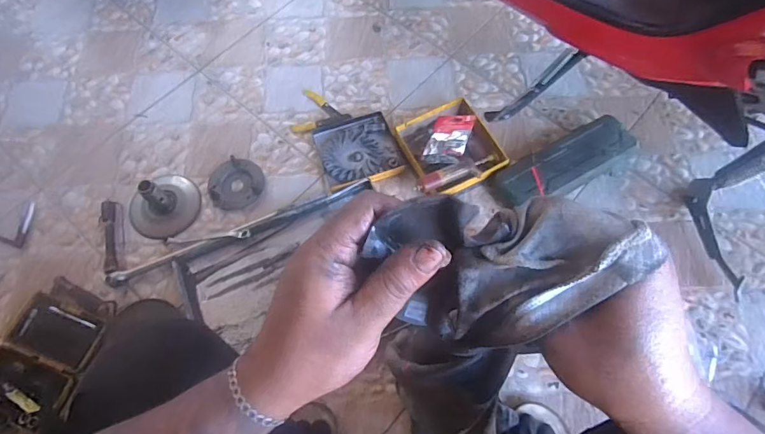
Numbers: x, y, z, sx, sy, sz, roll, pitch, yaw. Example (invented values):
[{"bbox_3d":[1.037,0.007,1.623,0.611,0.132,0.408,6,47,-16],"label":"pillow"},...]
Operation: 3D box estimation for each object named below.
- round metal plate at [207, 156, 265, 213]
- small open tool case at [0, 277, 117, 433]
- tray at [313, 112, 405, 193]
[{"bbox_3d":[-0.289,-0.062,0.913,0.105,0.019,0.108,0,66,0],"label":"round metal plate"},{"bbox_3d":[-0.571,0.232,0.773,0.157,0.034,0.238,13,67,6],"label":"small open tool case"},{"bbox_3d":[-0.050,-0.136,0.943,0.153,0.032,0.160,-16,67,-7],"label":"tray"}]

